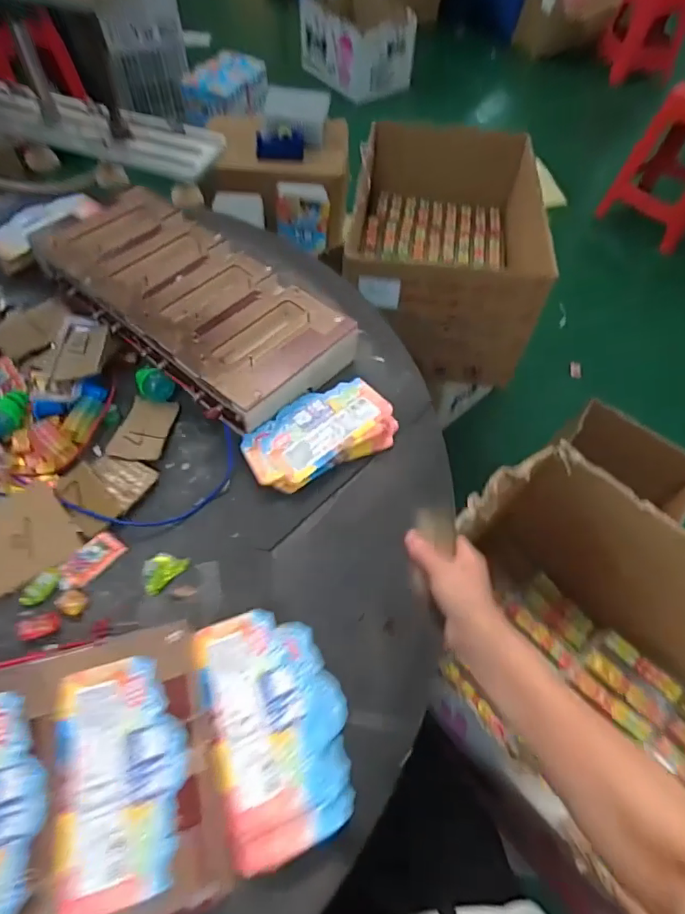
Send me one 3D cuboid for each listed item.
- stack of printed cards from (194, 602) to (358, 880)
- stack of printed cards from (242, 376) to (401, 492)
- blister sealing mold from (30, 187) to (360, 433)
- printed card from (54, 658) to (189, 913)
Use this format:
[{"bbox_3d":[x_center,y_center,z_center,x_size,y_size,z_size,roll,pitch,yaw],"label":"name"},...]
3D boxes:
[{"bbox_3d":[-0.048,0.206,0.396,0.107,0.020,0.167,-8,58,-27],"label":"stack of printed cards"},{"bbox_3d":[-0.025,-0.026,0.554,0.167,0.026,0.089,-28,63,-17],"label":"stack of printed cards"},{"bbox_3d":[-0.207,-0.215,0.630,0.430,0.037,0.192,38,65,20],"label":"blister sealing mold"},{"bbox_3d":[-0.150,0.214,0.340,0.080,0.010,0.140,-14,58,-9],"label":"printed card"}]

